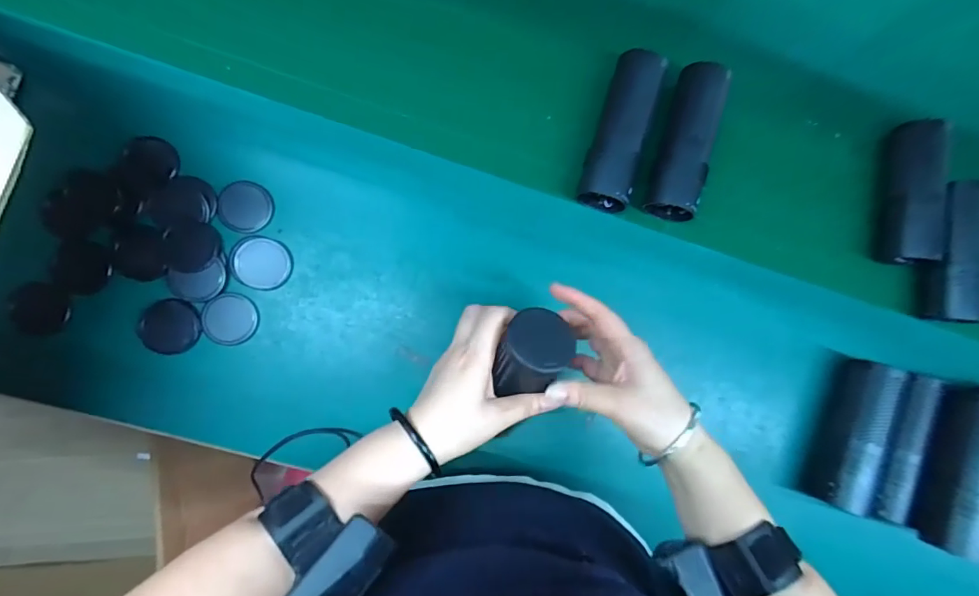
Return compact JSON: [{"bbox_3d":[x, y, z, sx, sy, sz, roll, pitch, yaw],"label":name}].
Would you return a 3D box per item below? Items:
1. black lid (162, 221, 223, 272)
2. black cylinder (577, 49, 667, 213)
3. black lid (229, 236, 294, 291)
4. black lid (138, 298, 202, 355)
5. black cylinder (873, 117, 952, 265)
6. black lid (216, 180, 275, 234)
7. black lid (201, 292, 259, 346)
[{"bbox_3d":[-0.289,-0.049,0.463,0.052,0.006,0.049,0,89,-6],"label":"black lid"},{"bbox_3d":[0.144,-0.181,0.512,0.051,0.043,0.170,18,87,-6],"label":"black cylinder"},{"bbox_3d":[-0.226,-0.035,0.471,0.055,0.007,0.051,0,89,-6],"label":"black lid"},{"bbox_3d":[-0.310,0.028,0.460,0.055,0.005,0.052,0,89,-6],"label":"black lid"},{"bbox_3d":[0.501,-0.126,0.560,0.048,0.040,0.170,9,88,-6],"label":"black cylinder"},{"bbox_3d":[-0.243,-0.091,0.474,0.050,0.009,0.051,0,89,-6],"label":"black lid"},{"bbox_3d":[-0.257,0.021,0.471,0.050,0.005,0.050,0,89,-6],"label":"black lid"}]

